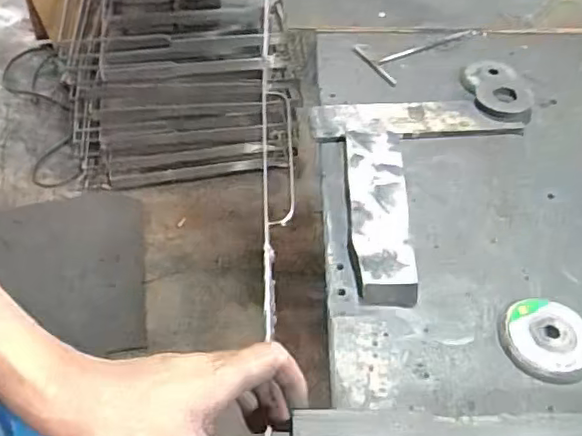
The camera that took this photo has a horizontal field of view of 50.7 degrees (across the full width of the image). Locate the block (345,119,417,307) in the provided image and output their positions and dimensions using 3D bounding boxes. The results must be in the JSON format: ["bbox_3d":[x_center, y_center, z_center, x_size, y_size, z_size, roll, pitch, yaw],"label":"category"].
[{"bbox_3d":[0.094,-0.017,0.669,0.064,0.029,0.252,1,49,4],"label":"block"}]

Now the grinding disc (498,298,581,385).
[{"bbox_3d":[0.235,0.110,0.565,0.082,0.011,0.081,-1,49,2],"label":"grinding disc"}]

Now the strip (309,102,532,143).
[{"bbox_3d":[0.155,-0.122,0.769,0.250,0.011,0.066,0,52,-1],"label":"strip"}]

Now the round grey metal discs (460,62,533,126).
[{"bbox_3d":[0.269,-0.164,0.797,0.077,0.018,0.122,-8,49,-4],"label":"round grey metal discs"}]

